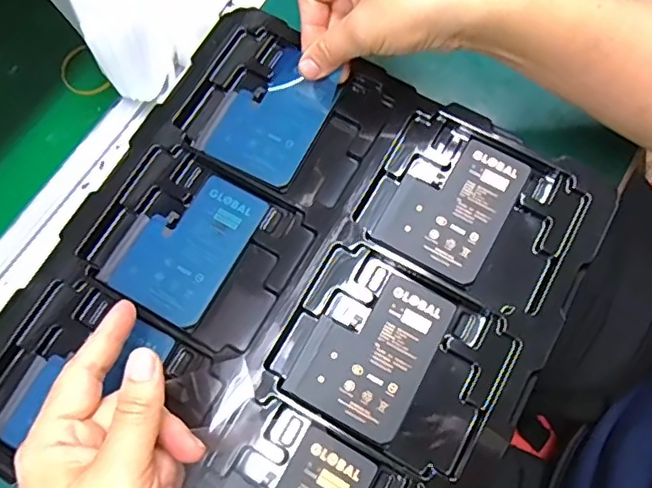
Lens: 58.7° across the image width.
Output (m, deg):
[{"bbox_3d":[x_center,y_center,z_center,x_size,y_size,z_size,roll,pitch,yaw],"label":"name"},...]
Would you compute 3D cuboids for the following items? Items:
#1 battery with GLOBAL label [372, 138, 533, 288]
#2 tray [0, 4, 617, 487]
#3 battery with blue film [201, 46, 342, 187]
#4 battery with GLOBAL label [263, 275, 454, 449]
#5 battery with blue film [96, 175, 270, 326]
[{"bbox_3d":[0.077,-0.026,0.354,0.065,0.004,0.086,29,76,10],"label":"battery with GLOBAL label"},{"bbox_3d":[-0.020,0.031,0.335,0.277,0.015,0.309,29,76,10],"label":"tray"},{"bbox_3d":[-0.032,-0.084,0.372,0.059,0.007,0.088,27,76,9],"label":"battery with blue film"},{"bbox_3d":[0.022,0.055,0.328,0.076,0.004,0.088,29,76,10],"label":"battery with GLOBAL label"},{"bbox_3d":[-0.085,-0.002,0.349,0.066,0.004,0.089,28,76,10],"label":"battery with blue film"}]

